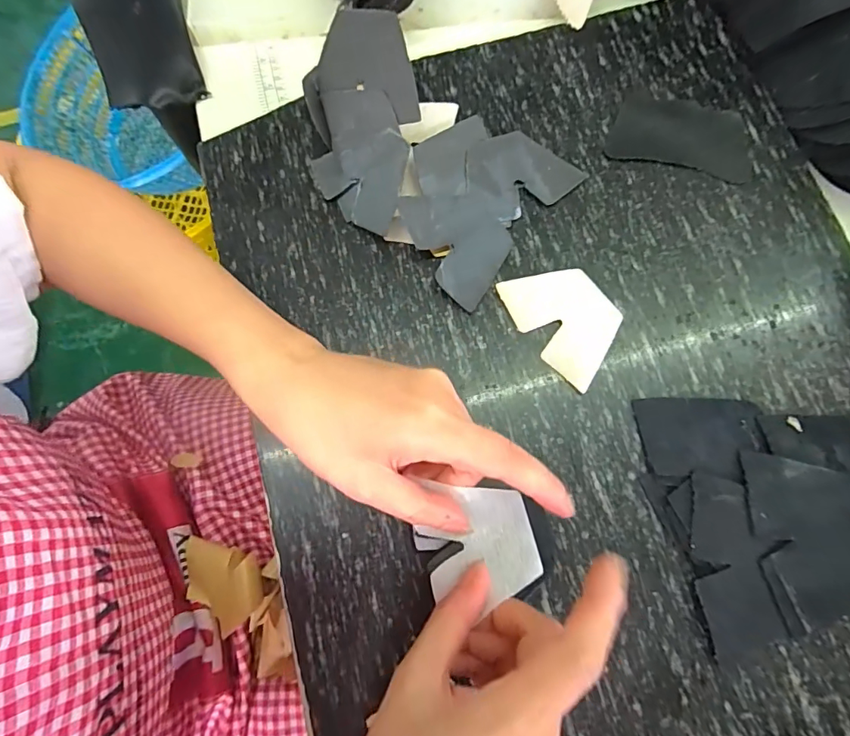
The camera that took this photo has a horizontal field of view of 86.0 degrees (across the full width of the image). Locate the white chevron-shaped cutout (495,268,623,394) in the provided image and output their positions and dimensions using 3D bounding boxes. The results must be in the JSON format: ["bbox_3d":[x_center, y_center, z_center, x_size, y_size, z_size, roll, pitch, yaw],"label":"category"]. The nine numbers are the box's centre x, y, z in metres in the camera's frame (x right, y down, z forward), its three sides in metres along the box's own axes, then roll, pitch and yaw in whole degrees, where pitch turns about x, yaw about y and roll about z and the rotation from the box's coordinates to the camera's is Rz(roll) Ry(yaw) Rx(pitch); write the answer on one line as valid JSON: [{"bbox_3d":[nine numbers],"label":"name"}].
[{"bbox_3d":[0.090,-0.032,0.288,0.056,0.004,0.080,-36,78,-7],"label":"white chevron-shaped cutout"}]

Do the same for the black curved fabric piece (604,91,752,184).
[{"bbox_3d":[0.179,-0.163,0.317,0.094,0.004,0.056,14,77,5],"label":"black curved fabric piece"}]

